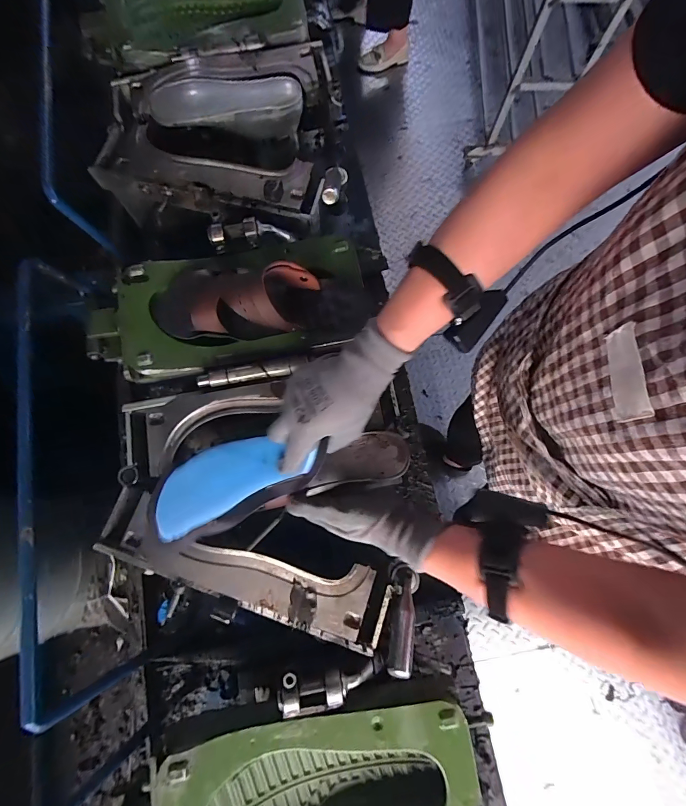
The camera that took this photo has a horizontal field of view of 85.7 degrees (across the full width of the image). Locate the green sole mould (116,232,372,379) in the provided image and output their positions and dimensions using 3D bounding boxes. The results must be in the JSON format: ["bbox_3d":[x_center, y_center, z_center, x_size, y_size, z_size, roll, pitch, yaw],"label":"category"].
[{"bbox_3d":[-0.148,-0.152,0.499,0.357,0.069,0.171,-11,77,-2],"label":"green sole mould"}]

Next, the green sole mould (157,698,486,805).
[{"bbox_3d":[-0.020,0.436,0.406,0.331,0.051,0.163,-8,77,-1],"label":"green sole mould"}]

